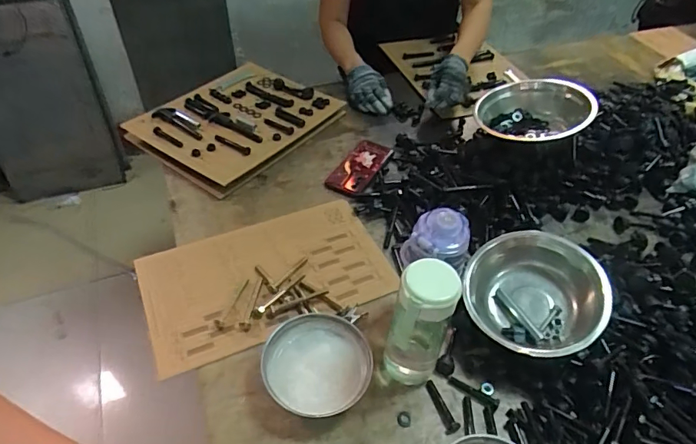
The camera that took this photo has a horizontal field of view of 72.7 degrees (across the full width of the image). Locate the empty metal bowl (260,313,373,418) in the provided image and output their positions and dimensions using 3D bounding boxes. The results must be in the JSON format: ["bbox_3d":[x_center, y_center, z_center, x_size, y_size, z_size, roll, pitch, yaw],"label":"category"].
[{"bbox_3d":[-0.042,0.199,0.642,0.140,0.052,0.138,1,47,-1],"label":"empty metal bowl"}]

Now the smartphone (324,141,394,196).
[{"bbox_3d":[0.025,-0.116,0.977,0.078,0.011,0.173,21,50,18],"label":"smartphone"}]

